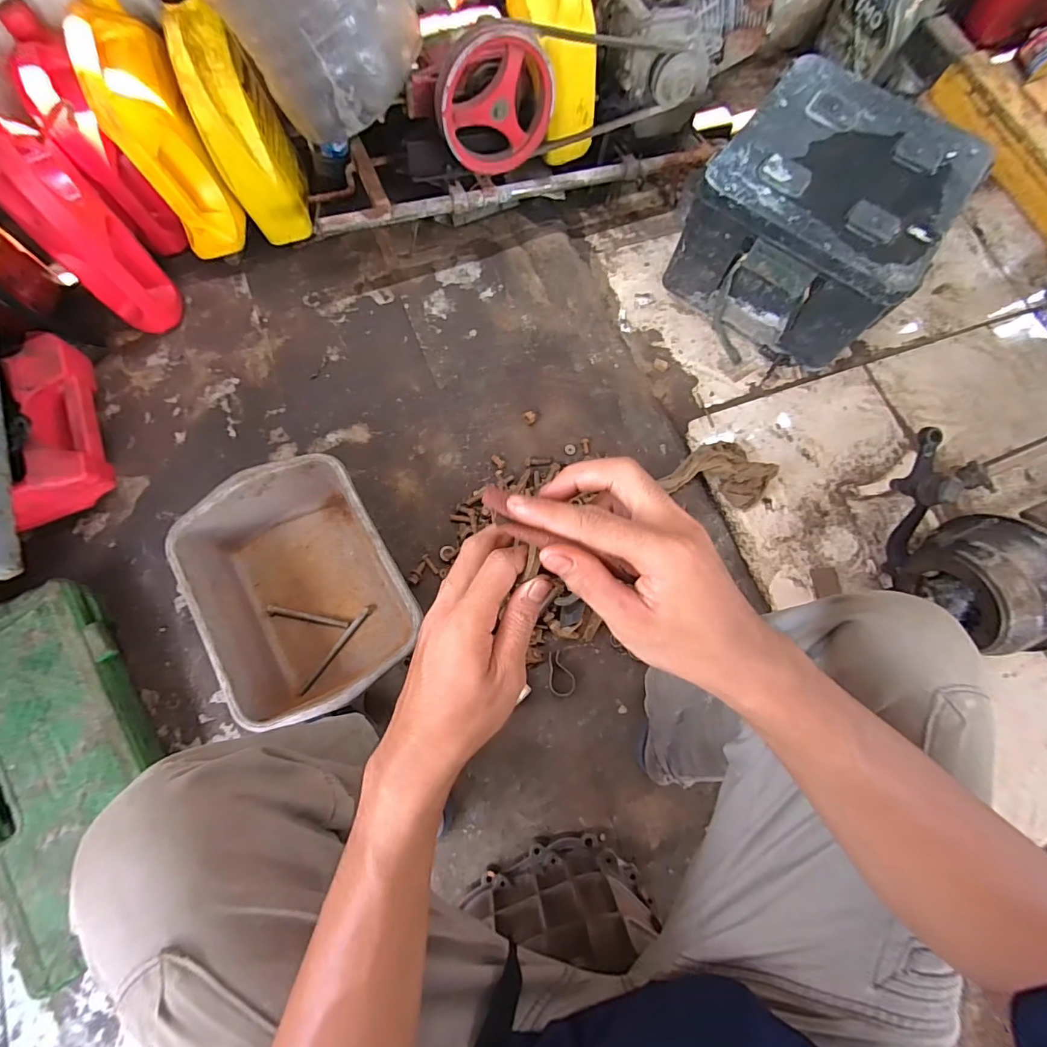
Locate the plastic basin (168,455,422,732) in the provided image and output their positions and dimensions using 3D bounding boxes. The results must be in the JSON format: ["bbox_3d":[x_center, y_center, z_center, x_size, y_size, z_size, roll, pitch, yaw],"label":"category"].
[{"bbox_3d":[-0.325,0.097,0.728,0.262,0.124,0.347,-28,77,-10],"label":"plastic basin"}]

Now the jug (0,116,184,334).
[{"bbox_3d":[-0.693,-0.451,0.782,0.115,0.298,0.150,-39,79,-12],"label":"jug"}]

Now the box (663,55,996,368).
[{"bbox_3d":[0.522,-0.540,0.891,0.362,0.236,0.390,36,76,8],"label":"box"}]

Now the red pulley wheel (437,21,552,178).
[{"bbox_3d":[-0.046,-0.664,0.777,0.191,0.179,0.055,-23,76,-8],"label":"red pulley wheel"}]

